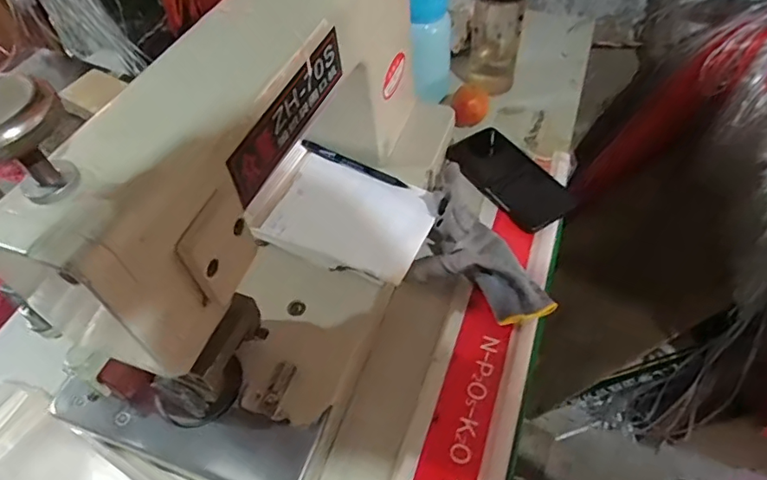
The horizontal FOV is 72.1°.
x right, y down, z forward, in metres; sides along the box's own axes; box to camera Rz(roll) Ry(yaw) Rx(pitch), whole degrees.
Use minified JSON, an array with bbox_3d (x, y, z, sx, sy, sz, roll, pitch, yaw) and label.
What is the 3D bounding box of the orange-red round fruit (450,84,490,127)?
[{"bbox_3d":[0.124,-0.192,0.753,0.051,0.058,0.058,7,53,9],"label":"orange-red round fruit"}]

